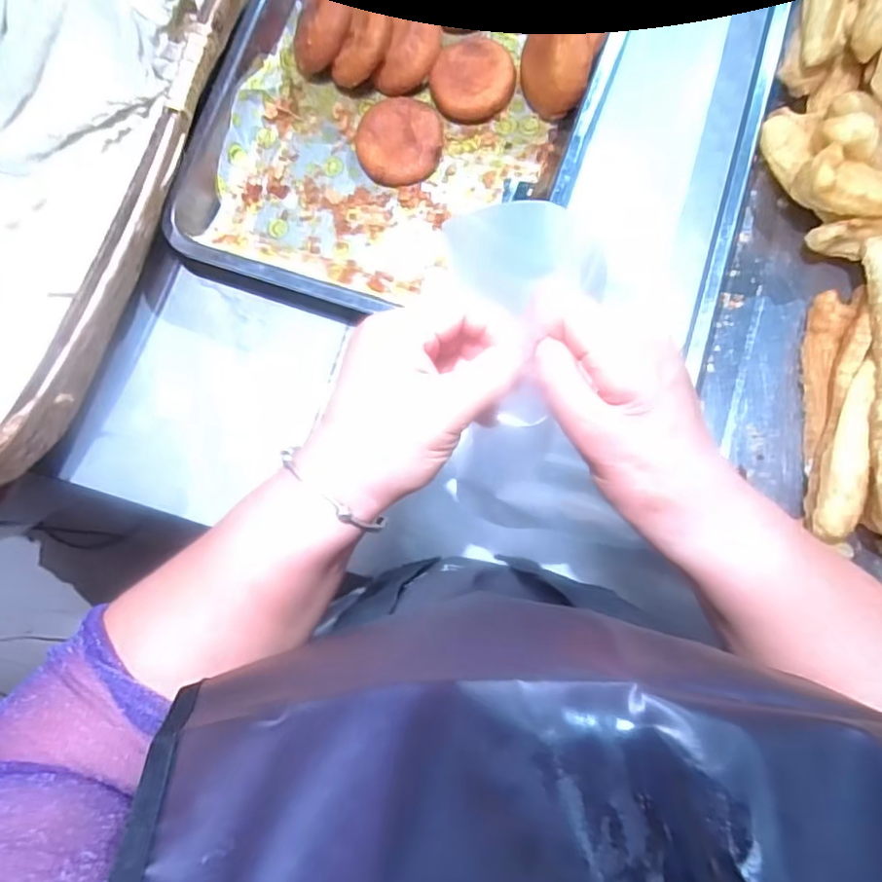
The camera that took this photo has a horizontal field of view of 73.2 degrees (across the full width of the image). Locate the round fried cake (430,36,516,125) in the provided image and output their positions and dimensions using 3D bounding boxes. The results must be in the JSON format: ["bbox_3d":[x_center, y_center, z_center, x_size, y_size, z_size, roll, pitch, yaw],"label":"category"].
[{"bbox_3d":[0.031,-0.346,0.570,0.077,0.035,0.076,-1,82,4],"label":"round fried cake"}]

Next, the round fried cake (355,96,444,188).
[{"bbox_3d":[-0.040,-0.286,0.571,0.081,0.023,0.080,-1,82,4],"label":"round fried cake"}]

